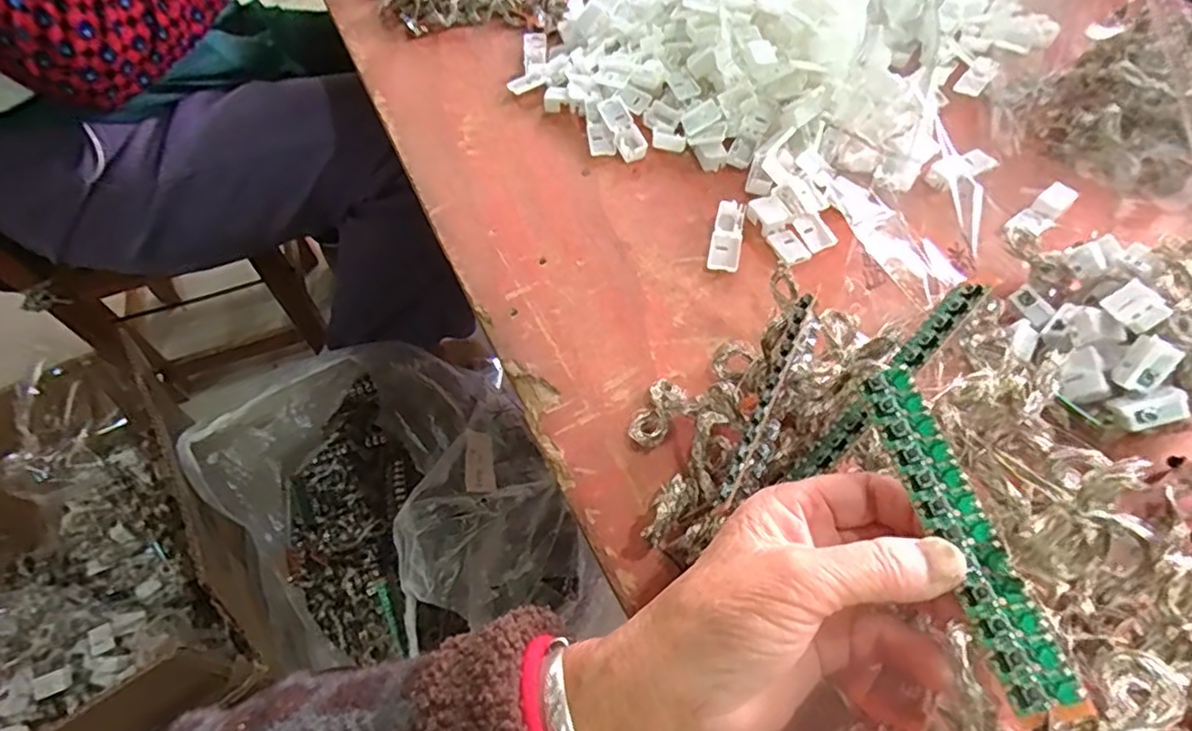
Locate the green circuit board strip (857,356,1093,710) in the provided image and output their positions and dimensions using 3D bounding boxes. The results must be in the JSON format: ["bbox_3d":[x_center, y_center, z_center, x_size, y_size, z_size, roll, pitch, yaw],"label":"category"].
[{"bbox_3d":[0.126,0.054,0.221,0.020,0.005,0.117,-11,60,-5],"label":"green circuit board strip"}]

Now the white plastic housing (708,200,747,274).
[{"bbox_3d":[0.088,-0.087,0.427,0.020,0.010,0.058,9,57,8],"label":"white plastic housing"}]

